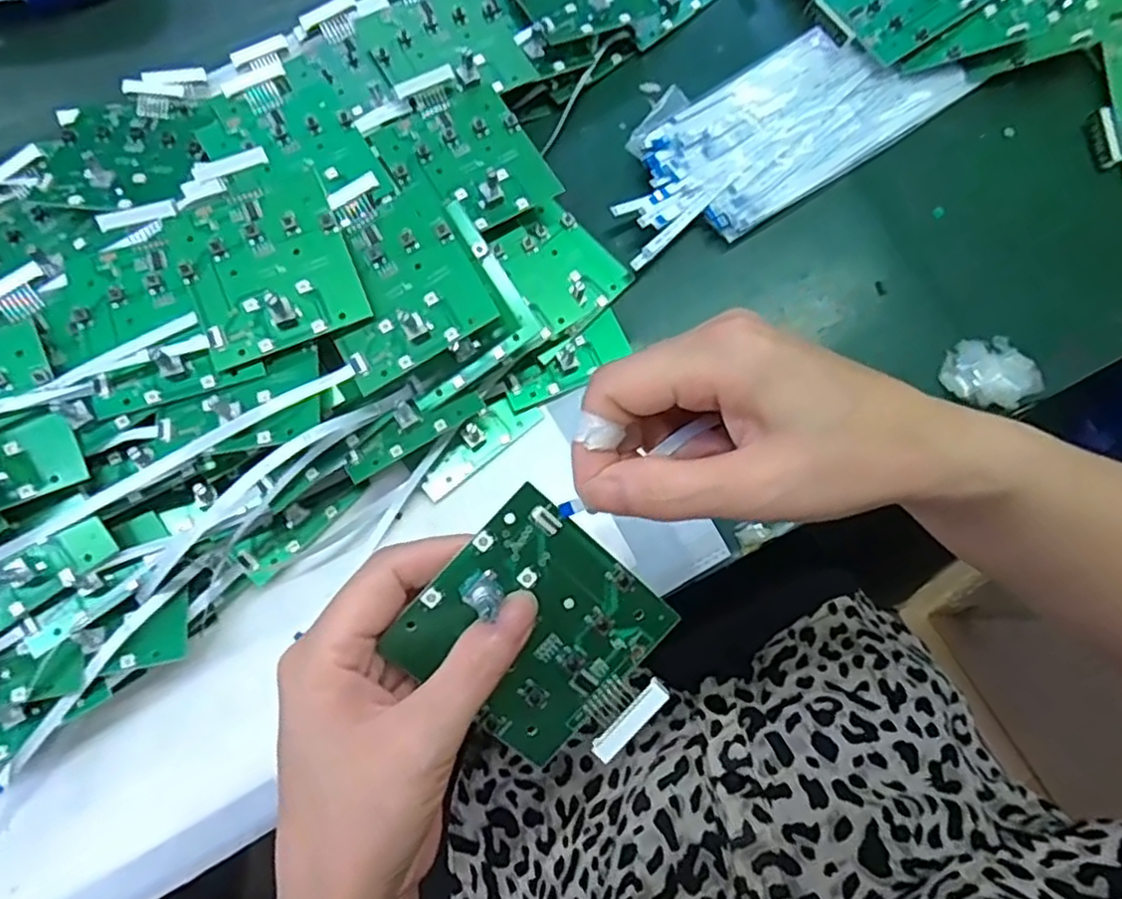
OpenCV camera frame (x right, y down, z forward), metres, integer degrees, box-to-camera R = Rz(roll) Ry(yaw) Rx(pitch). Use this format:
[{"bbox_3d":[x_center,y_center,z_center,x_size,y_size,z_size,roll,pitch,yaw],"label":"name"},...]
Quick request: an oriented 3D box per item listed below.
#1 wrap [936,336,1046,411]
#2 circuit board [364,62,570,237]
[{"bbox_3d":[0.228,-0.041,0.380,0.038,0.033,0.042,-34,81,-8],"label":"wrap"},{"bbox_3d":[-0.054,-0.161,0.381,0.076,0.012,0.090,-32,80,-7],"label":"circuit board"}]

